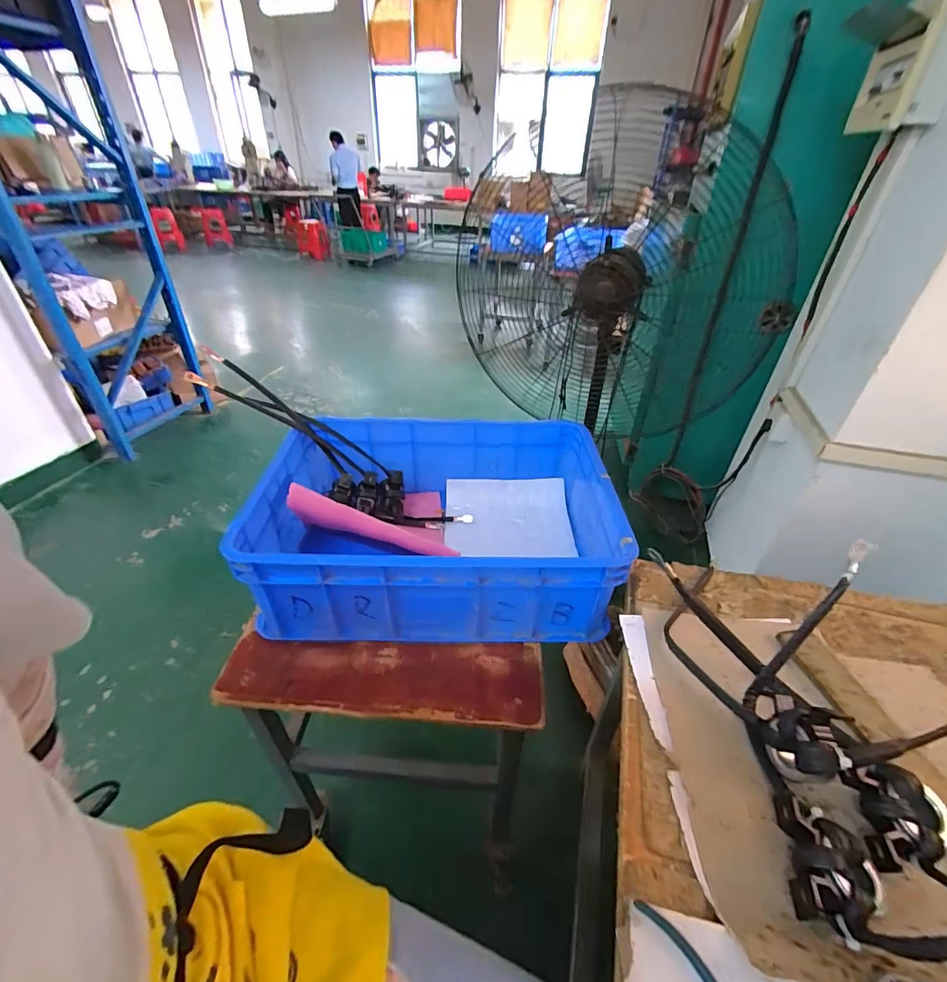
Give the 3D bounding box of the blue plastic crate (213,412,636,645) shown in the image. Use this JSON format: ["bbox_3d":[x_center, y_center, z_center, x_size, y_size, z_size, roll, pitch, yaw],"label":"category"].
[{"bbox_3d":[-0.061,0.053,0.850,0.618,0.199,0.417,1,37,-1],"label":"blue plastic crate"}]

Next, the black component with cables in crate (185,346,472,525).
[{"bbox_3d":[-0.284,-0.080,0.944,0.608,0.118,0.098,39,38,-7],"label":"black component with cables in crate"}]

